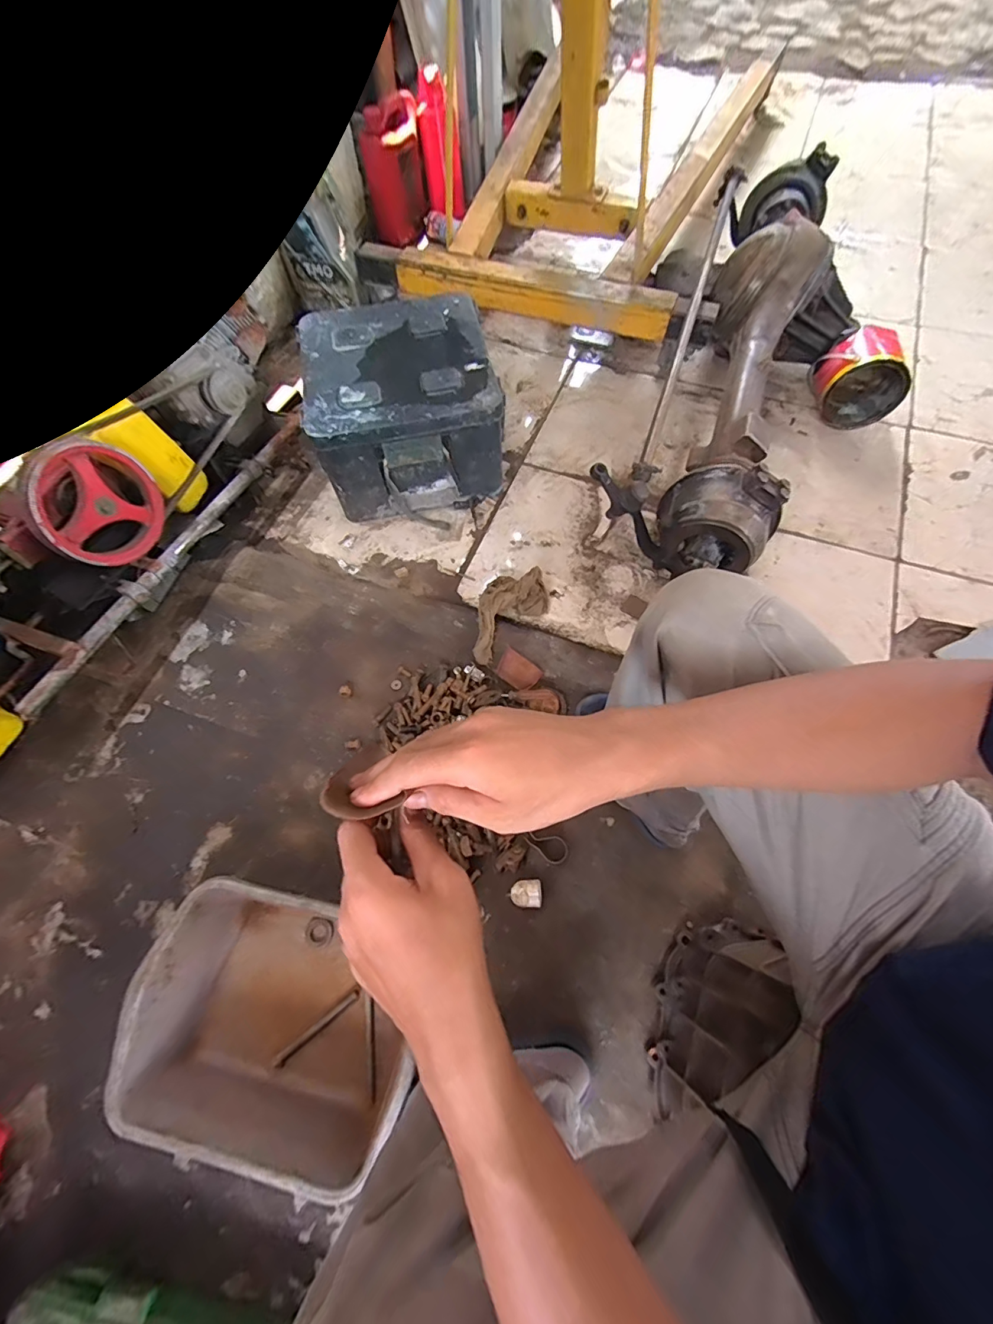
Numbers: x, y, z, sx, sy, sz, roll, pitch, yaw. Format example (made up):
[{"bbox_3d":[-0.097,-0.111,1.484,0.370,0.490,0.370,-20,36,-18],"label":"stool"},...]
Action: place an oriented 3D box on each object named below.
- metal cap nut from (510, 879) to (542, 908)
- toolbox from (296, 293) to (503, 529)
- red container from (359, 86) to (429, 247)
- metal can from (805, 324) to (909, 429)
[{"bbox_3d":[0.044,0.346,0.675,0.045,0.032,0.036,0,68,2],"label":"metal cap nut"},{"bbox_3d":[-0.193,-0.539,0.985,0.362,0.233,0.401,-13,68,-3],"label":"toolbox"},{"bbox_3d":[-0.299,-1.435,1.329,0.170,0.278,0.111,-9,68,-1],"label":"red container"},{"bbox_3d":[0.857,-0.673,1.056,0.160,0.152,0.207,-14,67,11],"label":"metal can"}]

